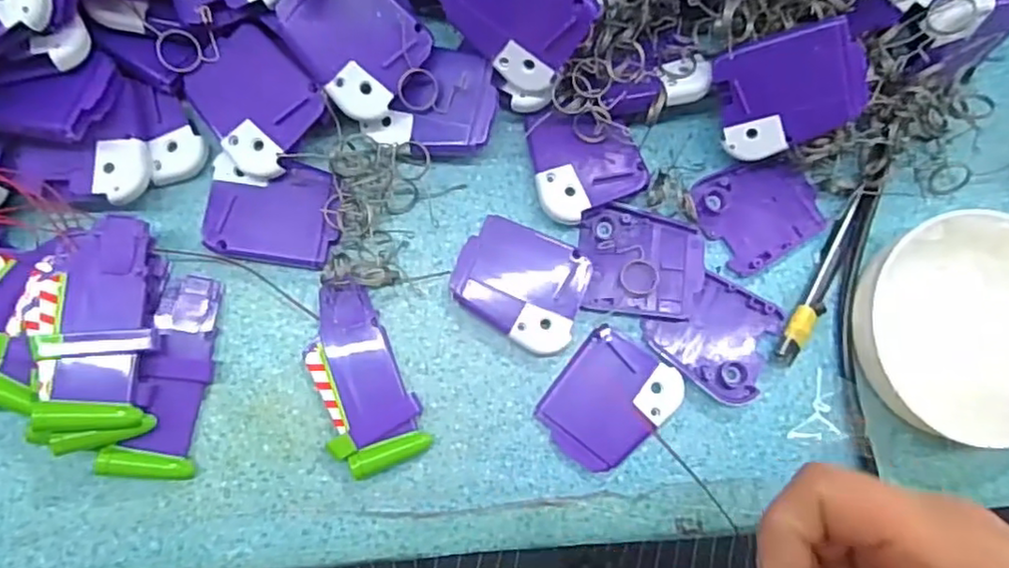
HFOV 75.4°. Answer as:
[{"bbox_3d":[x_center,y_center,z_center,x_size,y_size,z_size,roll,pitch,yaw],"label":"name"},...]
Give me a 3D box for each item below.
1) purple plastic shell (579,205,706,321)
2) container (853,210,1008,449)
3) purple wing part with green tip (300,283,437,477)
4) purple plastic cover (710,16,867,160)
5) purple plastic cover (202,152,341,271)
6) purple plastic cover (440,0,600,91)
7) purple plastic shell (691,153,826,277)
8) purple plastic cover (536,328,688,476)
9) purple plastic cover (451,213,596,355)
[{"bbox_3d":[0.067,-0.010,0.317,0.059,0.004,0.052,7,82,-2],"label":"purple plastic shell"},{"bbox_3d":[0.221,0.021,0.312,0.104,0.024,0.103,0,82,-3],"label":"container"},{"bbox_3d":[-0.068,0.043,0.303,0.040,0.010,0.085,-24,84,-6],"label":"purple wing part with green tip"},{"bbox_3d":[0.130,-0.087,0.297,0.061,0.007,0.050,-11,113,28],"label":"purple plastic cover"},{"bbox_3d":[-0.107,-0.034,0.307,0.059,0.013,0.047,8,82,-2],"label":"purple plastic cover"},{"bbox_3d":[0.004,-0.119,0.282,0.061,0.050,0.010,37,44,-14],"label":"purple plastic cover"},{"bbox_3d":[0.128,-0.038,0.328,0.060,0.006,0.051,-30,85,-7],"label":"purple plastic shell"},{"bbox_3d":[0.049,0.056,0.310,0.051,0.006,0.062,40,82,3],"label":"purple plastic cover"},{"bbox_3d":[0.008,-0.001,0.312,0.061,0.013,0.051,29,81,1],"label":"purple plastic cover"}]

